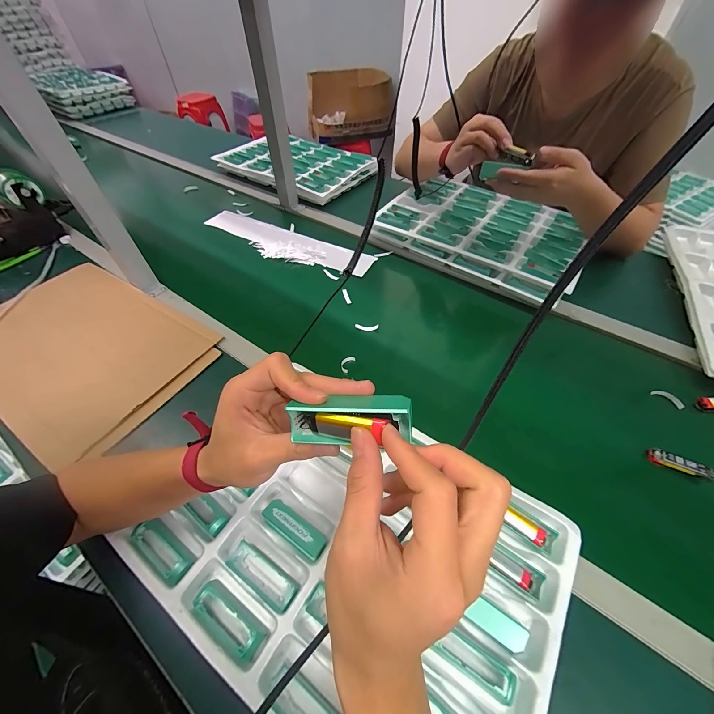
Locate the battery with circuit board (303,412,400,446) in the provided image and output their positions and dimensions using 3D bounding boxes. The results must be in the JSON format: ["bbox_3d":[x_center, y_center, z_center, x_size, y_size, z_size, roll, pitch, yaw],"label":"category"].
[{"bbox_3d":[-0.006,0.043,0.187,0.060,0.015,0.013,-7,49,23],"label":"battery with circuit board"}]

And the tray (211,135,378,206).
[{"bbox_3d":[-0.197,-0.632,0.995,0.458,0.048,0.293,29,61,21],"label":"tray"}]

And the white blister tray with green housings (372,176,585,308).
[{"bbox_3d":[0.302,-0.309,0.735,0.463,0.049,0.300,35,61,23],"label":"white blister tray with green housings"}]

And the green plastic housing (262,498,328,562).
[{"bbox_3d":[-0.072,0.201,0.356,0.081,0.020,0.026,29,59,20],"label":"green plastic housing"}]

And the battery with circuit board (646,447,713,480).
[{"bbox_3d":[0.436,0.144,0.411,0.066,0.017,0.018,24,57,17],"label":"battery with circuit board"}]

